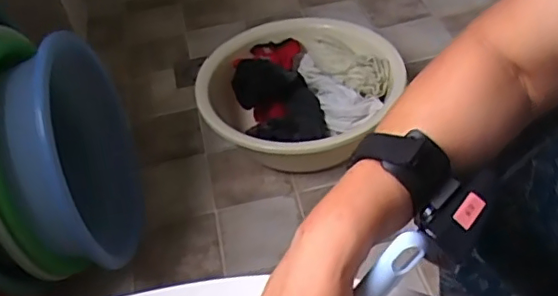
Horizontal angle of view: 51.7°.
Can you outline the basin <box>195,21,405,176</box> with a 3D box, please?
[{"bbox_3d":[0.047,-0.103,1.127,0.358,0.135,0.385,21,52,25],"label":"basin"}]

